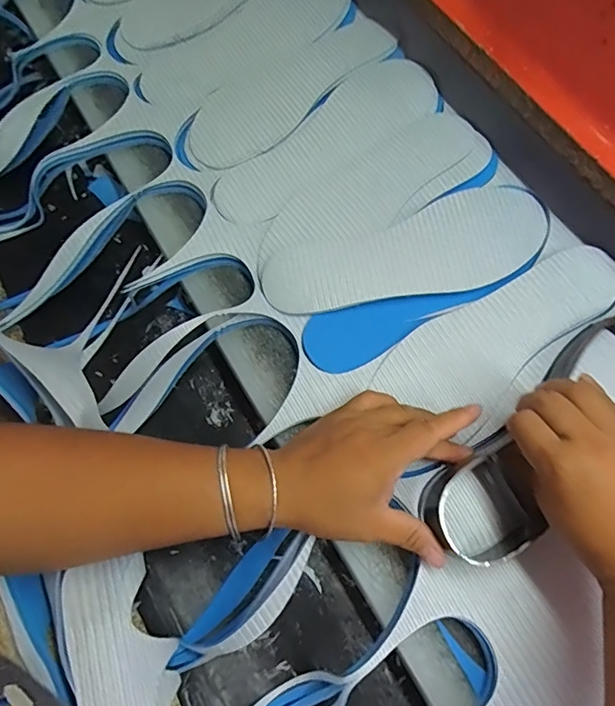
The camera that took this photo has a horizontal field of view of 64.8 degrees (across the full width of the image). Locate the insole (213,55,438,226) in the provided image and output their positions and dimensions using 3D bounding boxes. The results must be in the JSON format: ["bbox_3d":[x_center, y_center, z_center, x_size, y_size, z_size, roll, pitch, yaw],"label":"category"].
[{"bbox_3d":[0.021,-0.217,0.482,0.267,0.009,0.084,-38,74,-13],"label":"insole"}]

